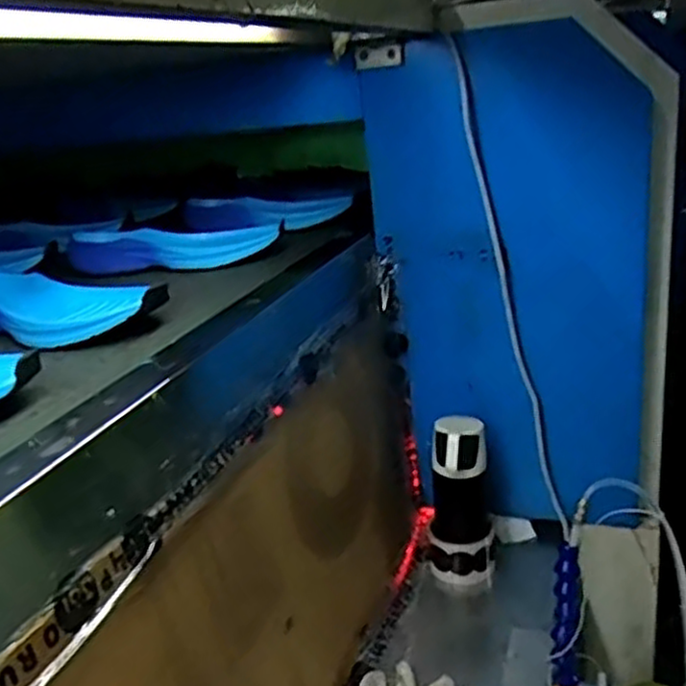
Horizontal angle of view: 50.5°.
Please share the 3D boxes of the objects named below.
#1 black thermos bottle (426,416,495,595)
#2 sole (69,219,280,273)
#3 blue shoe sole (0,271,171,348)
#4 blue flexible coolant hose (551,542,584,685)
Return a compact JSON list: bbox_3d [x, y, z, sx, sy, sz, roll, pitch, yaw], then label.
[{"bbox_3d":[0.140,0.198,0.899,0.073,0.217,0.062,11,27,40],"label":"black thermos bottle"},{"bbox_3d":[-0.202,-0.116,0.871,0.254,0.040,0.071,-5,20,6],"label":"sole"},{"bbox_3d":[-0.267,-0.038,0.658,0.244,0.041,0.079,6,24,32],"label":"blue shoe sole"},{"bbox_3d":[0.220,0.276,0.714,0.027,0.153,0.019,2,-2,24],"label":"blue flexible coolant hose"}]

